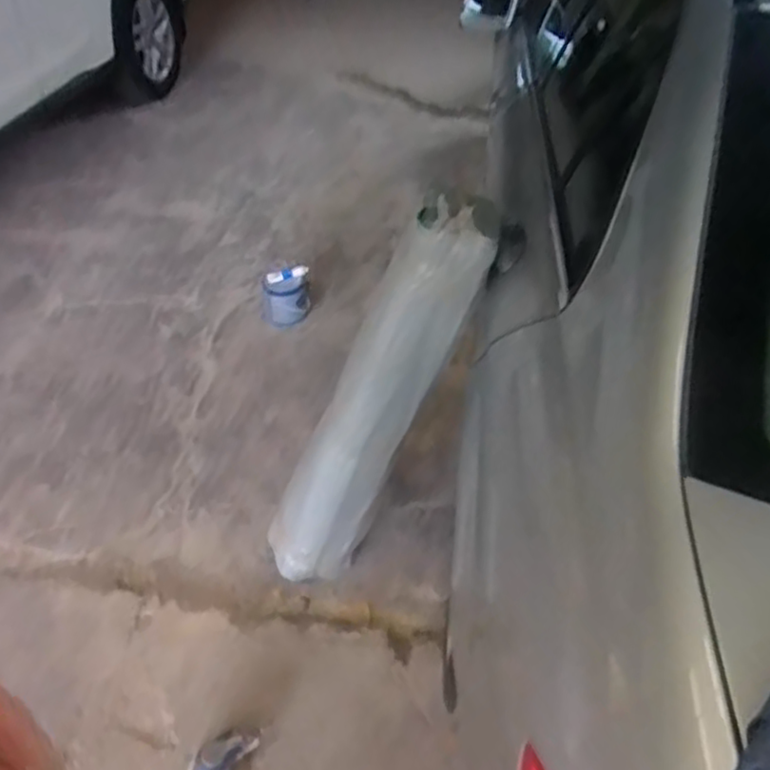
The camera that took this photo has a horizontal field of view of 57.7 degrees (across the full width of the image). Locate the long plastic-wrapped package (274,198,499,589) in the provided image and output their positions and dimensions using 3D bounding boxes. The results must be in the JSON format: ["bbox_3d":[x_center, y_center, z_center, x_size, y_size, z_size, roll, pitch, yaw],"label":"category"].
[{"bbox_3d":[-0.025,0.080,1.486,0.197,1.021,0.128,8,37,-25],"label":"long plastic-wrapped package"}]

